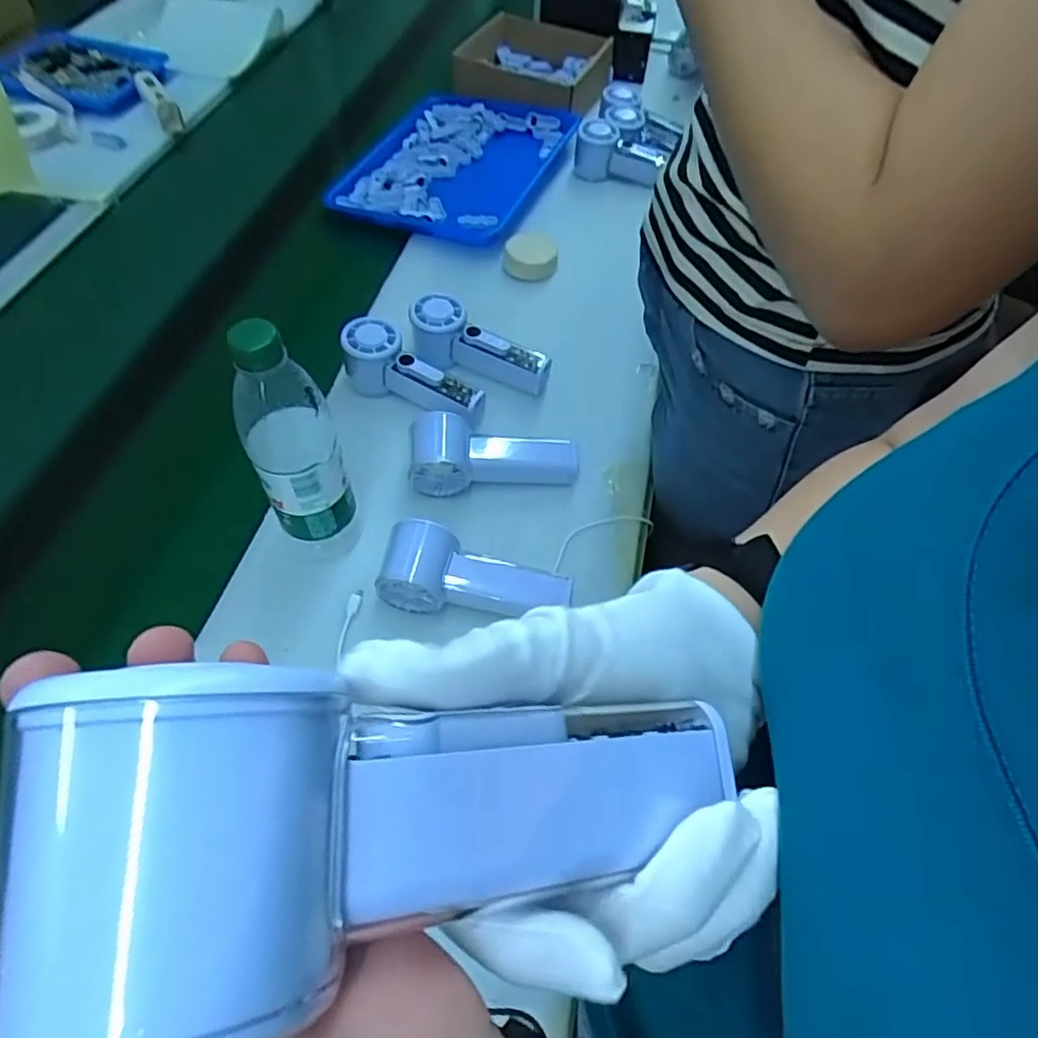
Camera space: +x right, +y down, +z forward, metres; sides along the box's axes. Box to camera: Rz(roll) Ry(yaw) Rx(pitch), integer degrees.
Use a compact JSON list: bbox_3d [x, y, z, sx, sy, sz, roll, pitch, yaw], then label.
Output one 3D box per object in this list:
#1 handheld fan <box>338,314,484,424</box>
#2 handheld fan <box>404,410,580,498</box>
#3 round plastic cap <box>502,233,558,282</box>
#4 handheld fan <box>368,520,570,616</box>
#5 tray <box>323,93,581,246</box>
[{"bbox_3d":[-0.104,-0.143,0.665,0.148,0.062,0.045,22,56,13],"label":"handheld fan"},{"bbox_3d":[-0.023,-0.054,0.618,0.153,0.056,0.058,3,54,0],"label":"handheld fan"},{"bbox_3d":[0.014,-0.314,0.816,0.063,0.030,0.056,0,54,-3],"label":"round plastic cap"},{"bbox_3d":[-0.033,0.043,0.541,0.146,0.047,0.055,6,54,2],"label":"handheld fan"},{"bbox_3d":[-0.084,-0.494,0.935,0.257,0.031,0.316,20,56,11],"label":"tray"}]

